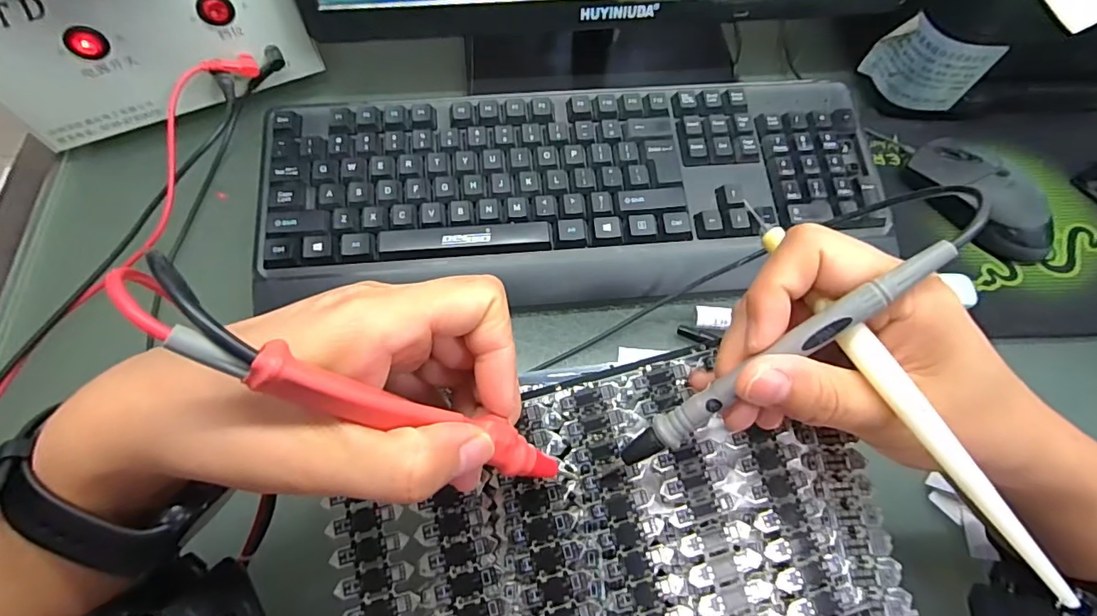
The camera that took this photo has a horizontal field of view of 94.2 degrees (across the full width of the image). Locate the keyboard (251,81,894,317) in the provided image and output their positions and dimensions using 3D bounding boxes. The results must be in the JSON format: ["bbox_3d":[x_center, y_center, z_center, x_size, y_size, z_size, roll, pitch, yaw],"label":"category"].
[{"bbox_3d":[0.021,-0.084,0.361,0.428,0.034,0.147,-5,67,-4],"label":"keyboard"}]

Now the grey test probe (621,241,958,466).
[{"bbox_3d":[0.075,0.019,0.174,0.126,0.012,0.011,-39,70,18],"label":"grey test probe"}]

